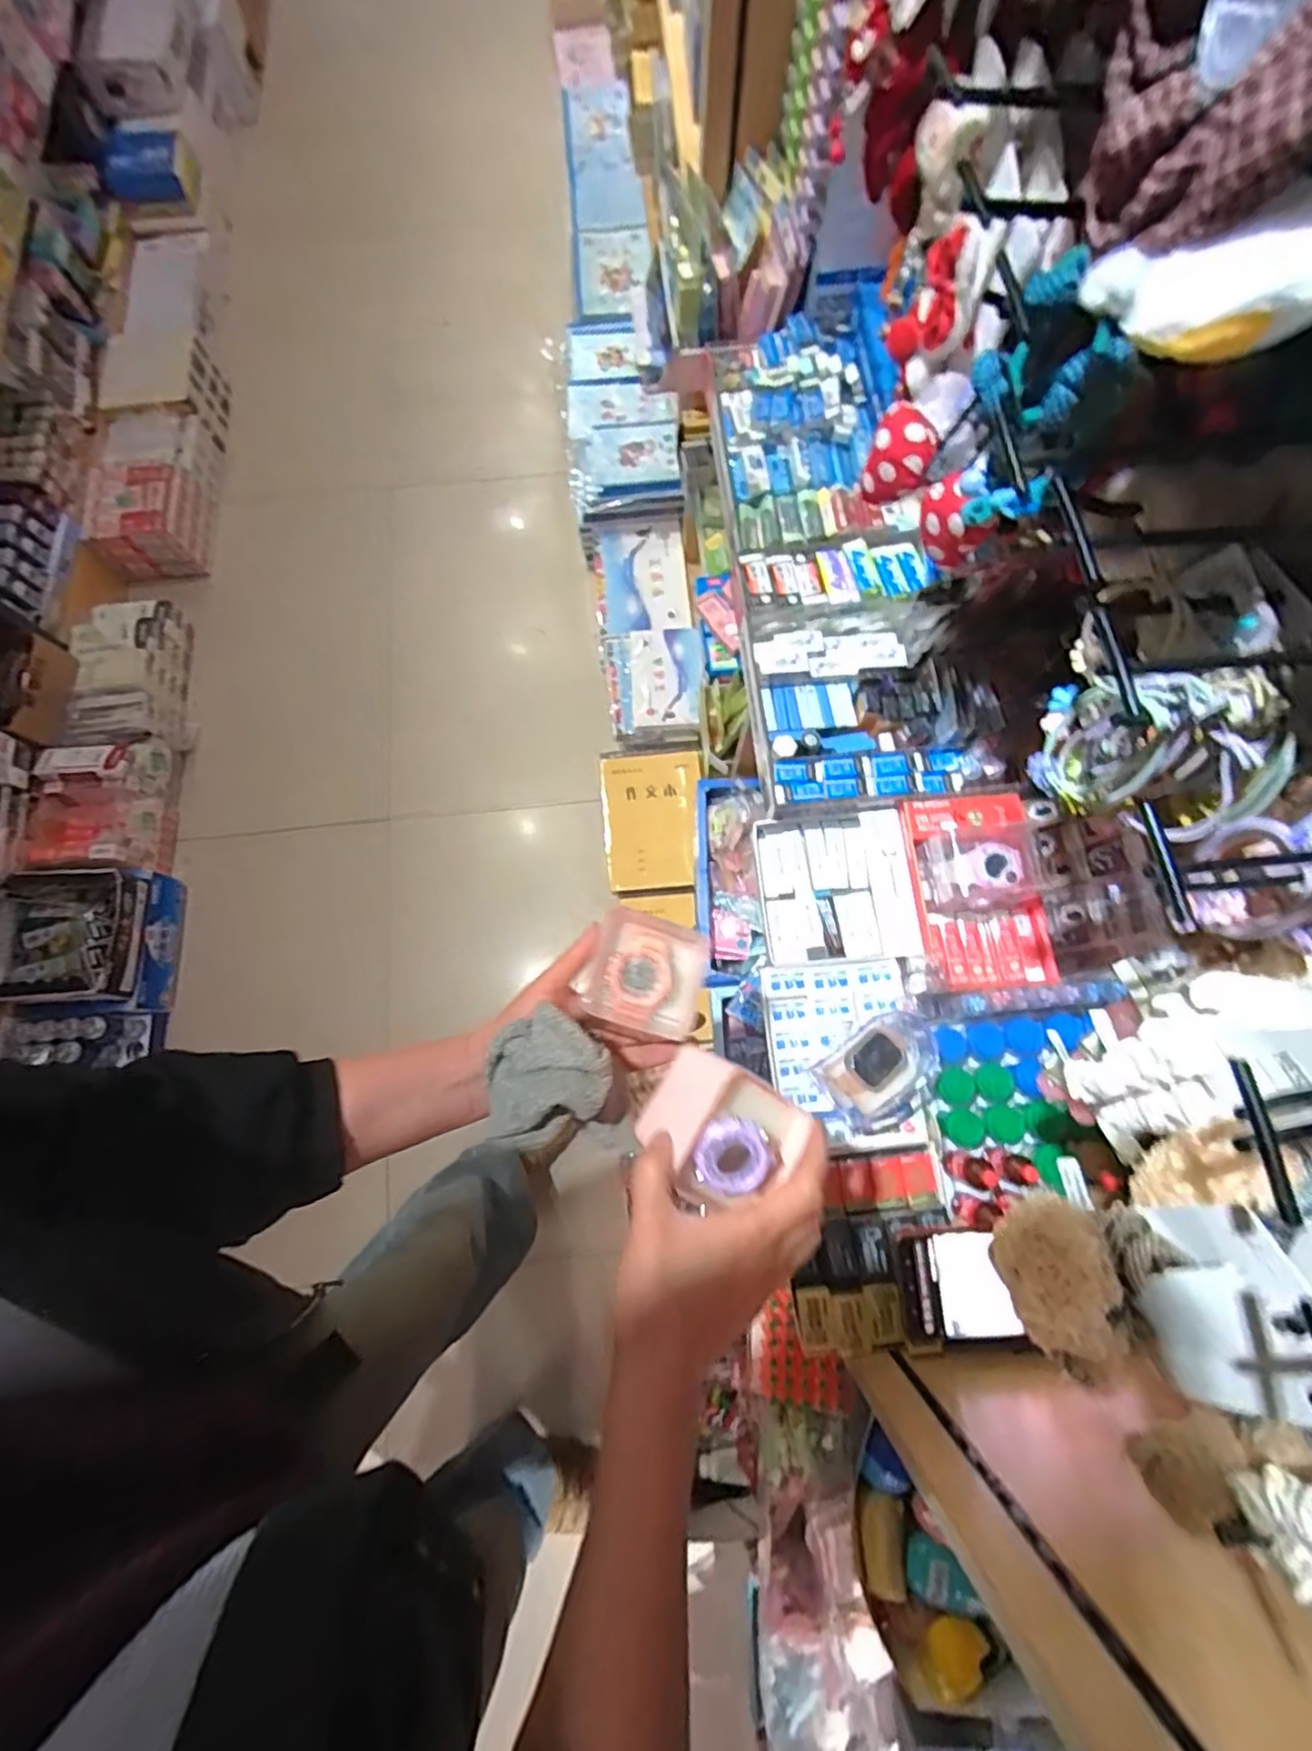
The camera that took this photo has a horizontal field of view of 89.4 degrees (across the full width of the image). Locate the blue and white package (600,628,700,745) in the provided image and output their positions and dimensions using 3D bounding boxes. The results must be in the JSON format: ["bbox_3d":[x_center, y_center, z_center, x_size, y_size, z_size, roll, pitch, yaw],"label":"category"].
[{"bbox_3d":[-0.009,-0.360,1.227,0.177,0.026,0.212,-2,75,0],"label":"blue and white package"}]

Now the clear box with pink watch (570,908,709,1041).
[{"bbox_3d":[-0.006,0.067,0.448,0.075,0.048,0.073,18,76,5],"label":"clear box with pink watch"}]

